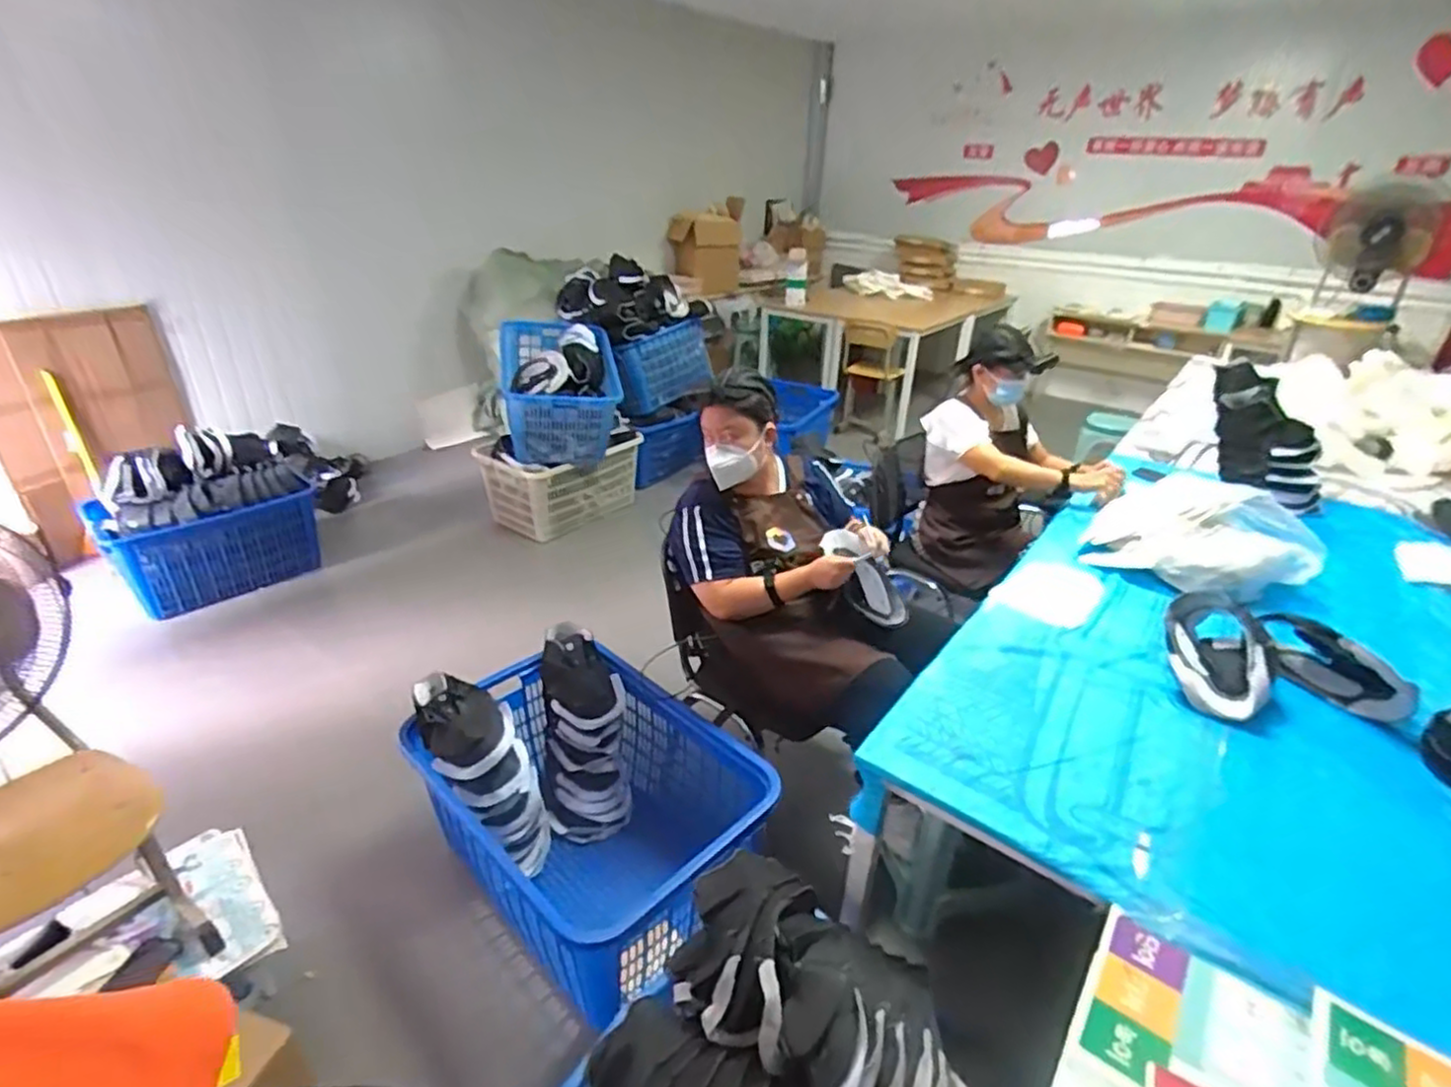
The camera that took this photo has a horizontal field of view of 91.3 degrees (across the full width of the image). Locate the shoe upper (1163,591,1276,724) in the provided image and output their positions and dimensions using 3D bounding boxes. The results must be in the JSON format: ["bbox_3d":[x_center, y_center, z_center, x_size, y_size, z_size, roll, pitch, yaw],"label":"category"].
[{"bbox_3d":[0.975,0.210,1.410,0.174,0.120,0.292,17,32,26],"label":"shoe upper"}]

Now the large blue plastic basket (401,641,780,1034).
[{"bbox_3d":[-0.316,0.686,1.770,0.774,0.424,0.595,25,36,36],"label":"large blue plastic basket"}]

